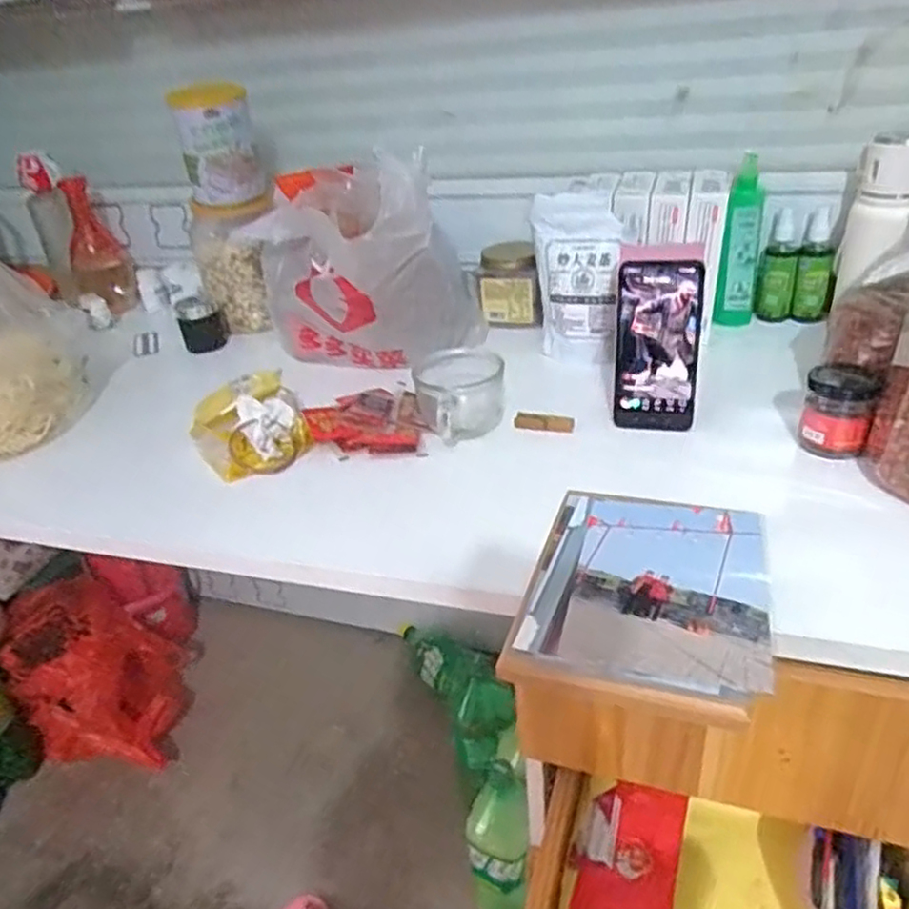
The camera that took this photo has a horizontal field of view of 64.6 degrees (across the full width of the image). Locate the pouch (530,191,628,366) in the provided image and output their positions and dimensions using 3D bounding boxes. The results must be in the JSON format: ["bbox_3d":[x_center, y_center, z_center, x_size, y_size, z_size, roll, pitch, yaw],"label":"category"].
[{"bbox_3d":[0.146,-0.202,0.855,0.095,0.185,0.059,-3,31,4],"label":"pouch"}]

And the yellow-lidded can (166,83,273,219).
[{"bbox_3d":[-0.310,-0.398,0.954,0.094,0.157,0.088,-4,31,3],"label":"yellow-lidded can"}]

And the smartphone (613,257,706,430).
[{"bbox_3d":[0.198,-0.103,0.701,0.077,0.166,0.010,3,20,12],"label":"smartphone"}]

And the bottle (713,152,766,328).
[{"bbox_3d":[0.353,-0.252,0.888,0.040,0.188,0.051,13,36,29],"label":"bottle"}]

